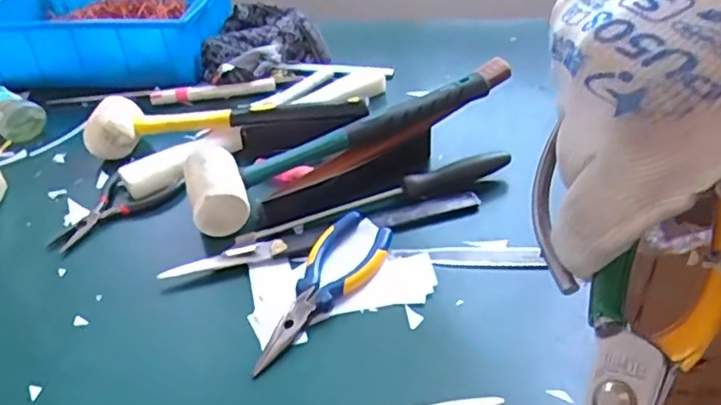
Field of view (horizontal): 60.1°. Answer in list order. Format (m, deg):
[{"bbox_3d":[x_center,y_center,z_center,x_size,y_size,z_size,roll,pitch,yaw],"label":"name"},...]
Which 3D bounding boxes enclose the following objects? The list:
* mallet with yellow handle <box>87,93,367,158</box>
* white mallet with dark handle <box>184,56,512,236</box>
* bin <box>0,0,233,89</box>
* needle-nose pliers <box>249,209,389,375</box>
[{"bbox_3d":[-0.135,-0.085,0.633,0.281,0.047,0.054,-5,38,1],"label":"mallet with yellow handle"},{"bbox_3d":[-0.002,-0.063,0.577,0.329,0.063,0.078,-21,41,-18],"label":"white mallet with dark handle"},{"bbox_3d":[-0.316,-0.232,0.806,0.278,0.086,0.195,0,39,8],"label":"bin"},{"bbox_3d":[-0.023,0.064,0.461,0.053,0.020,0.154,12,42,21],"label":"needle-nose pliers"}]

